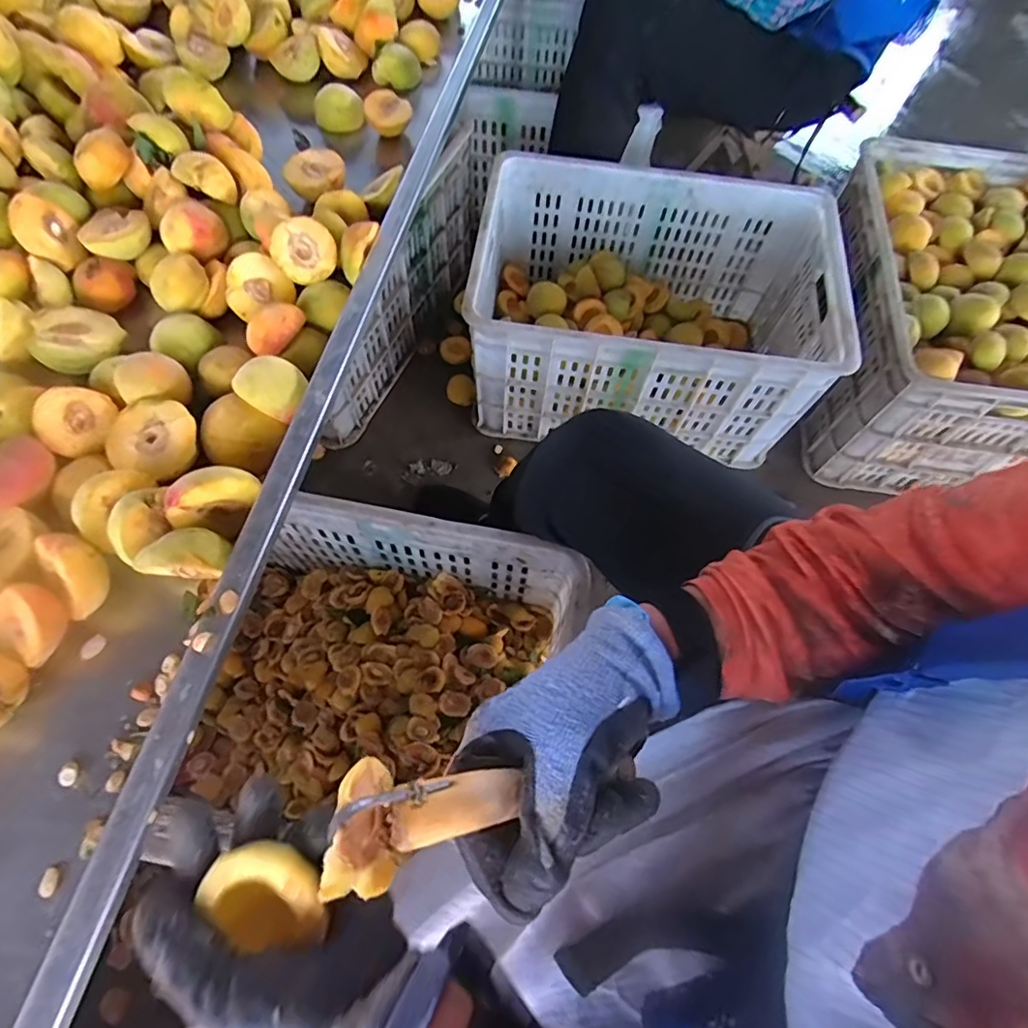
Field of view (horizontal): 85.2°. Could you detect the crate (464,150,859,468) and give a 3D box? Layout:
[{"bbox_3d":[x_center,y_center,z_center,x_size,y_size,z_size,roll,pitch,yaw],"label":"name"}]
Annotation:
[{"bbox_3d":[0.213,-0.325,0.912,0.522,0.263,0.347,9,66,1],"label":"crate"}]

